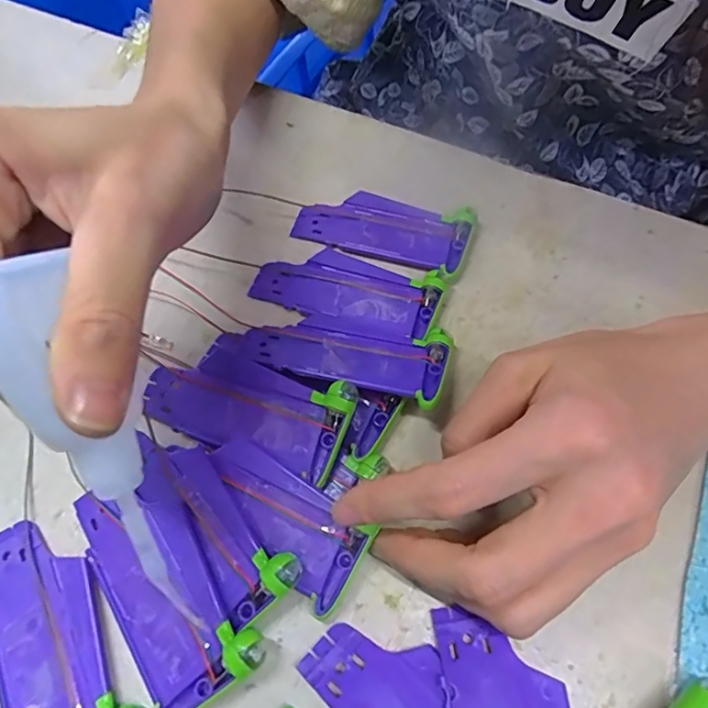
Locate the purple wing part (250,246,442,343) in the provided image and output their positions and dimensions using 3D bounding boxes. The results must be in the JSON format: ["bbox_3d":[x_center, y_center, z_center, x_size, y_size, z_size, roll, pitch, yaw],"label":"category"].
[{"bbox_3d":[-0.003,-0.033,0.256,0.087,0.007,0.040,19,62,12],"label":"purple wing part"}]

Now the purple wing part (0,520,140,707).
[{"bbox_3d":[-0.107,0.099,0.186,0.040,0.008,0.088,-26,63,-13],"label":"purple wing part"}]

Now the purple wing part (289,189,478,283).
[{"bbox_3d":[0.015,-0.066,0.274,0.088,0.007,0.039,19,62,12],"label":"purple wing part"}]

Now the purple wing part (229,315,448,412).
[{"bbox_3d":[-0.004,-0.003,0.232,0.087,0.006,0.039,15,43,14],"label":"purple wing part"}]

